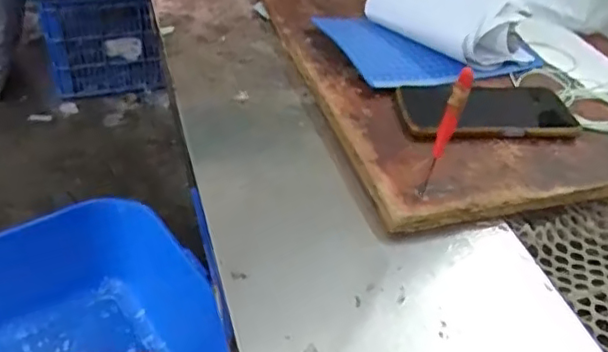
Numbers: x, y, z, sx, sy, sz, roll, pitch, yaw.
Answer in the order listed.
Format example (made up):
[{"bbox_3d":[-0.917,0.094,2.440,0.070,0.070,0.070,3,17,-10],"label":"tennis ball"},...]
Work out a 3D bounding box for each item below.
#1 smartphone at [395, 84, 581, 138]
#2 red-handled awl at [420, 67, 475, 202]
[{"bbox_3d":[0.171,-0.062,0.575,0.162,0.016,0.067,-1,41,-9],"label":"smartphone"},{"bbox_3d":[0.103,-0.025,0.450,0.012,0.123,0.013,19,42,15],"label":"red-handled awl"}]

